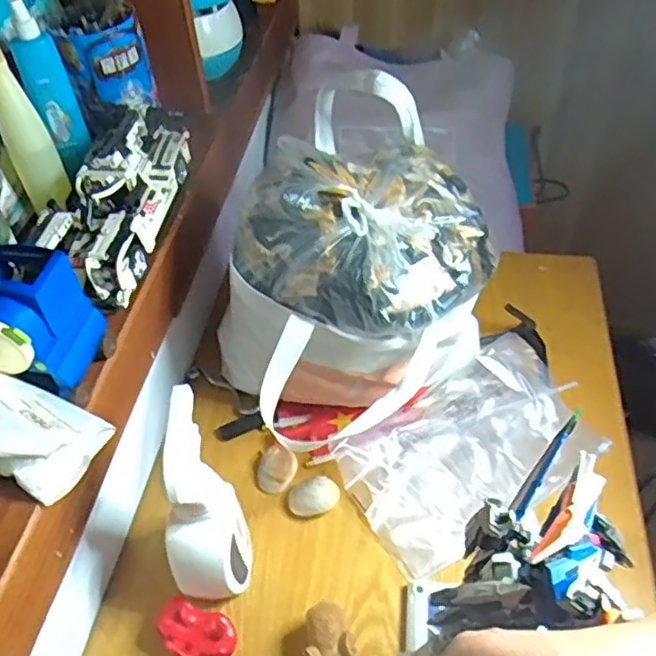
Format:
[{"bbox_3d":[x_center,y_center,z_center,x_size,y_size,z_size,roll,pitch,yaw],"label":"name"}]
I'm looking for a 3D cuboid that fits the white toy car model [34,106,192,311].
[{"bbox_3d":[-0.219,-0.133,0.671,0.102,0.069,0.256,4,46,8],"label":"white toy car model"}]

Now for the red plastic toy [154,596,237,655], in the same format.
[{"bbox_3d":[-0.120,0.281,0.608,0.061,0.034,0.065,-2,46,2],"label":"red plastic toy"}]

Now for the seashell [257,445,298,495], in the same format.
[{"bbox_3d":[-0.056,0.155,0.728,0.040,0.019,0.049,8,47,11],"label":"seashell"}]

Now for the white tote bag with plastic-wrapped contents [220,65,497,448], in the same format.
[{"bbox_3d":[0.013,-0.058,0.694,0.296,0.317,0.265,-31,51,-24],"label":"white tote bag with plastic-wrapped contents"}]

